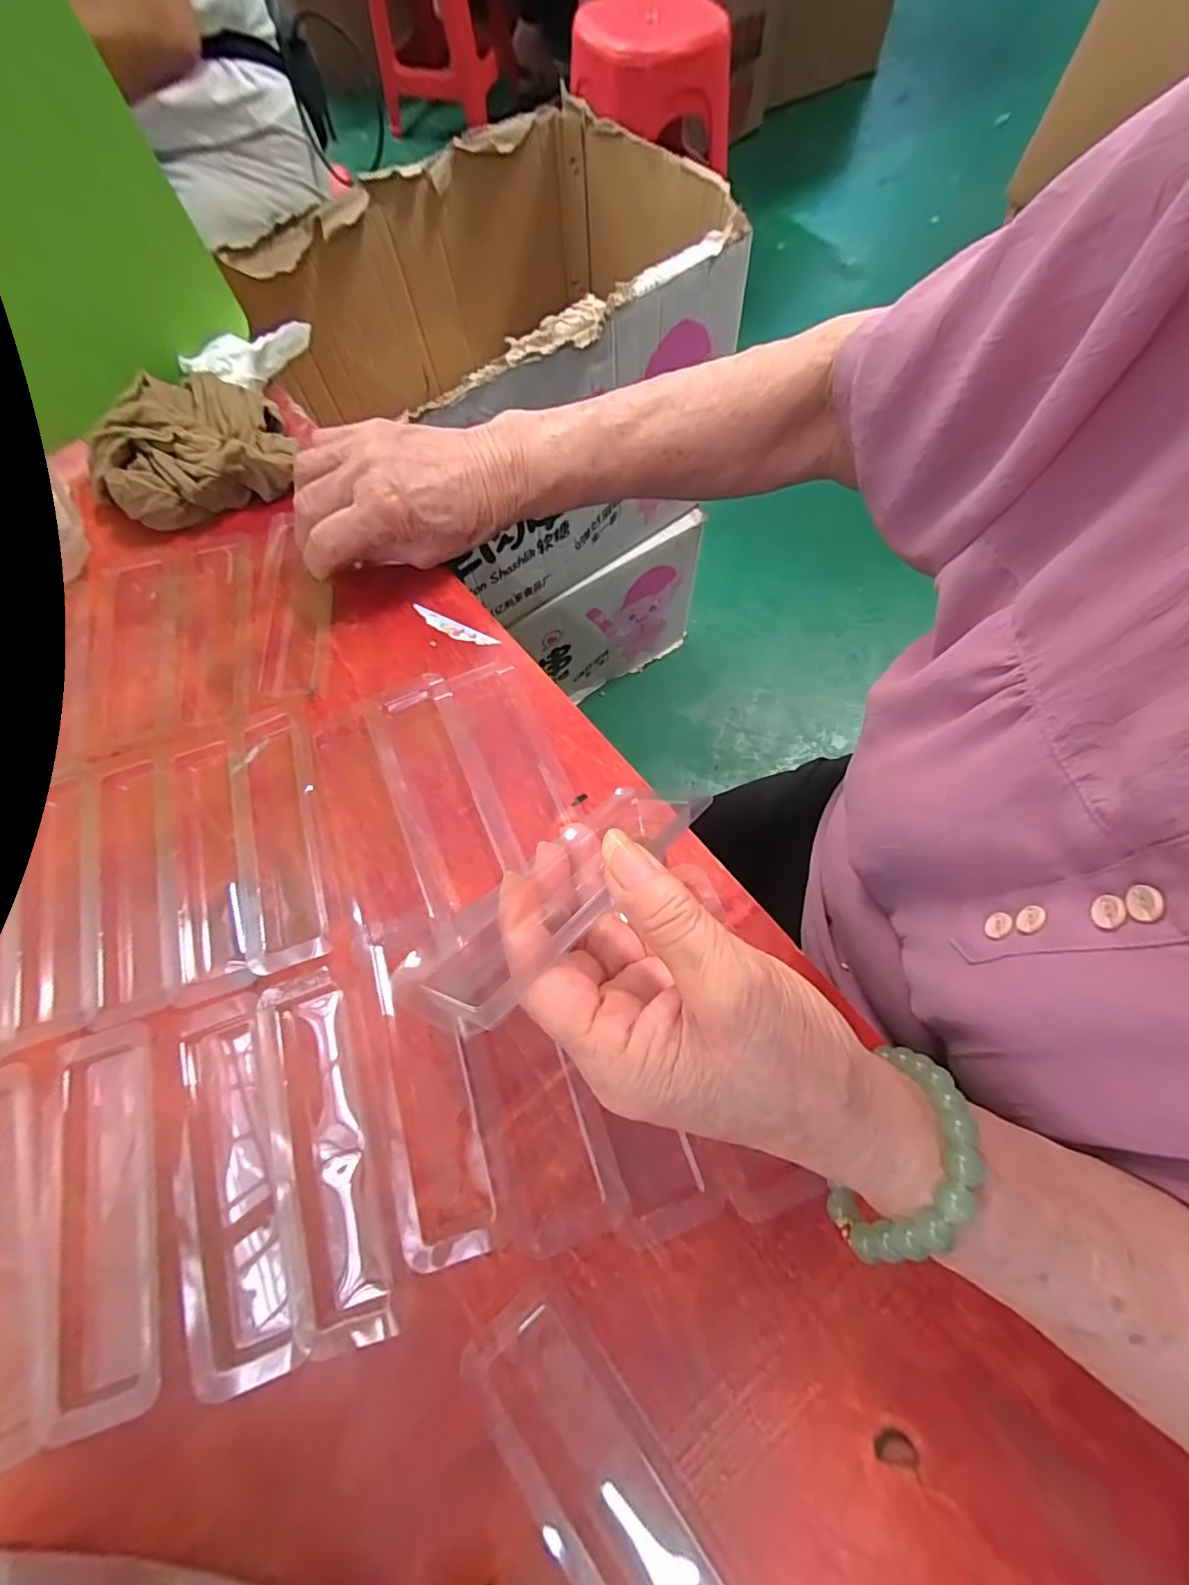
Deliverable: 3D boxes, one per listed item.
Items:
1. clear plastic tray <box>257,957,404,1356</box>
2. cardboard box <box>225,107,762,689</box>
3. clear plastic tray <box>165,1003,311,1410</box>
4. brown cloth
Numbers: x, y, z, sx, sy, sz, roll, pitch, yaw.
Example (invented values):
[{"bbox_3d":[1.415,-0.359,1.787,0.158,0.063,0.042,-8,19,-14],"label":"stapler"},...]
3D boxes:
[{"bbox_3d":[-0.116,0.149,0.233,0.036,0.011,0.138,-18,70,-4],"label":"clear plastic tray"},{"bbox_3d":[-0.088,-0.465,0.831,0.485,0.593,0.384,-37,73,-10],"label":"cardboard box"},{"bbox_3d":[-0.157,0.161,0.231,0.048,0.012,0.141,-21,71,-5],"label":"clear plastic tray"},{"bbox_3d":[-0.265,-0.230,0.357,0.125,0.043,0.104,-18,70,-4],"label":"brown cloth"}]

